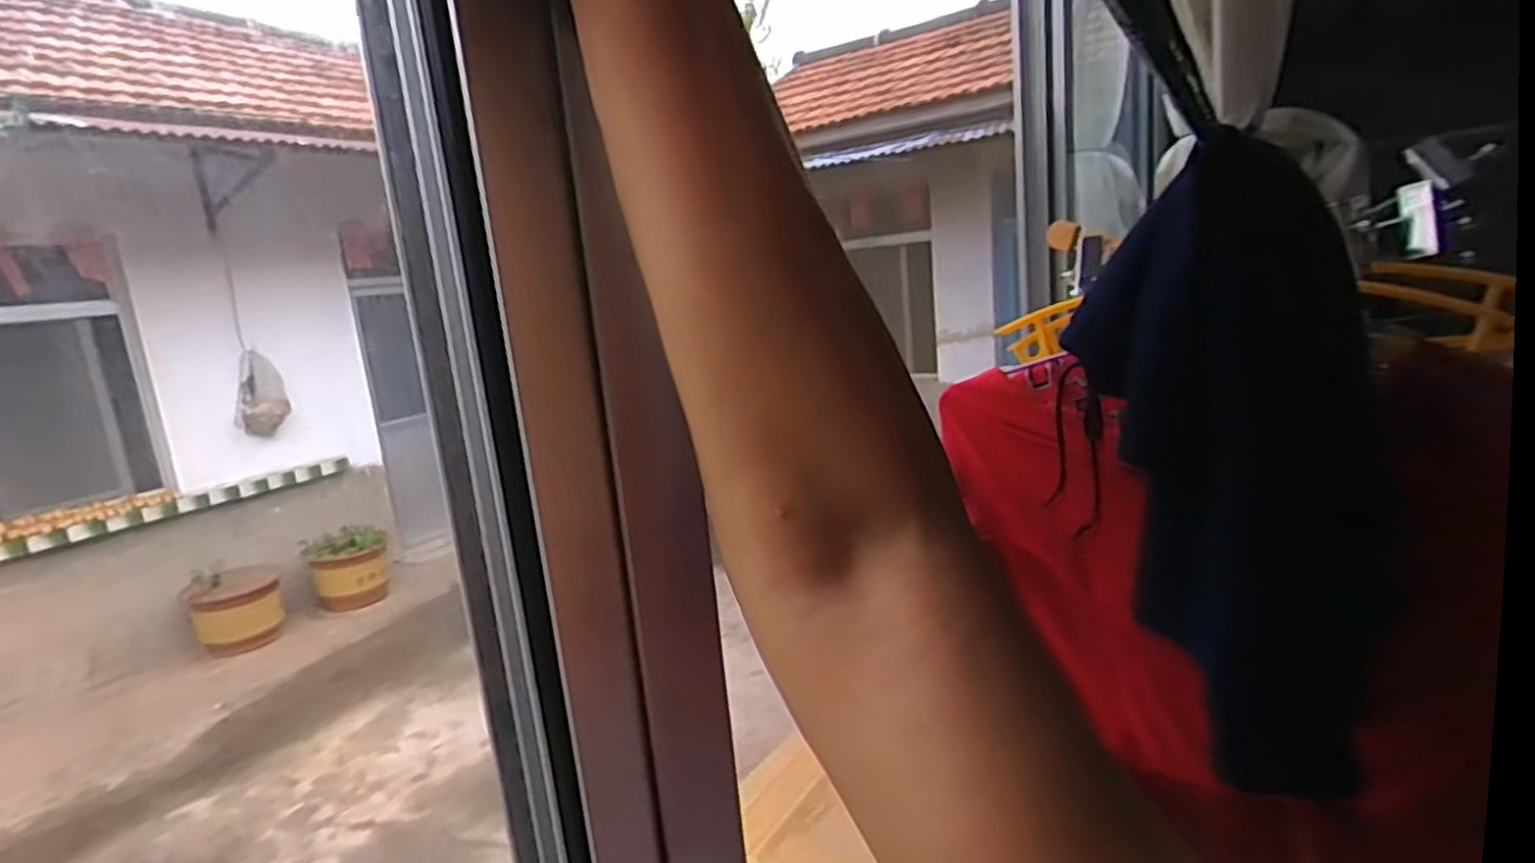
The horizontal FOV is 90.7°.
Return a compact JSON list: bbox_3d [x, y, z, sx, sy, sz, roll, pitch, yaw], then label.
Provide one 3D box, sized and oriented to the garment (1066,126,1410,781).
[{"bbox_3d":[0.250,0.049,0.414,0.139,0.409,0.055,6,39,46],"label":"garment"}]

